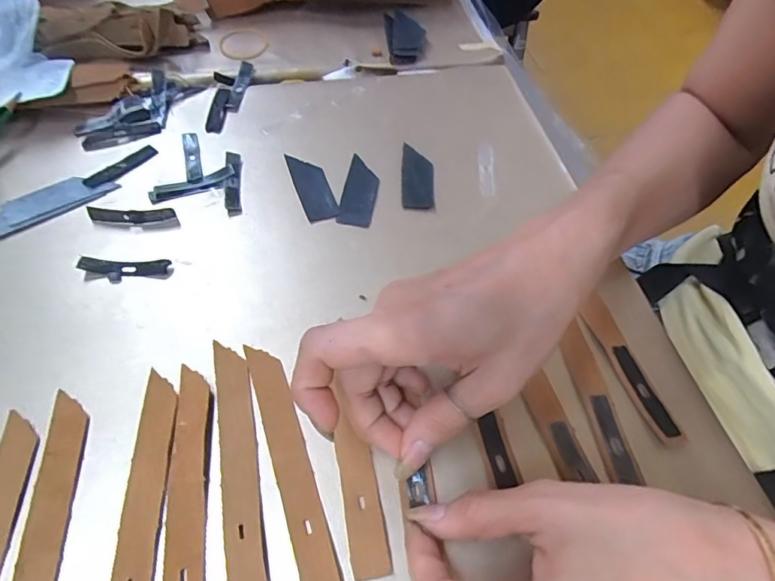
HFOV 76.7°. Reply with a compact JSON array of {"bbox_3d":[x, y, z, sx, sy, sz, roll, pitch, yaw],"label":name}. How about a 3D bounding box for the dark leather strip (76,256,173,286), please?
[{"bbox_3d":[-0.155,-0.013,0.290,0.050,0.007,0.016,0,54,-5],"label":"dark leather strip"}]

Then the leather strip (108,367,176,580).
[{"bbox_3d":[-0.109,0.094,0.217,0.016,0.004,0.124,-3,55,-8],"label":"leather strip"}]

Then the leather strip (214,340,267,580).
[{"bbox_3d":[-0.070,0.079,0.231,0.016,0.004,0.124,-9,56,-12],"label":"leather strip"}]

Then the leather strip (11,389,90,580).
[{"bbox_3d":[-0.146,0.103,0.208,0.016,0.004,0.125,-5,55,-9],"label":"leather strip"}]

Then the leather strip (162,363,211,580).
[{"bbox_3d":[-0.091,0.091,0.220,0.017,0.004,0.124,-5,55,-9],"label":"leather strip"}]

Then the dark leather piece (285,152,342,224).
[{"bbox_3d":[-0.053,-0.074,0.341,0.022,0.004,0.064,-15,57,-16],"label":"dark leather piece"}]

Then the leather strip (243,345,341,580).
[{"bbox_3d":[-0.047,0.079,0.234,0.017,0.004,0.124,-15,57,-16],"label":"leather strip"}]

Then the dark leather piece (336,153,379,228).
[{"bbox_3d":[-0.019,-0.070,0.340,0.023,0.004,0.062,9,54,1],"label":"dark leather piece"}]

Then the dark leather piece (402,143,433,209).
[{"bbox_3d":[0.022,-0.083,0.353,0.022,0.004,0.063,5,54,-2],"label":"dark leather piece"}]

